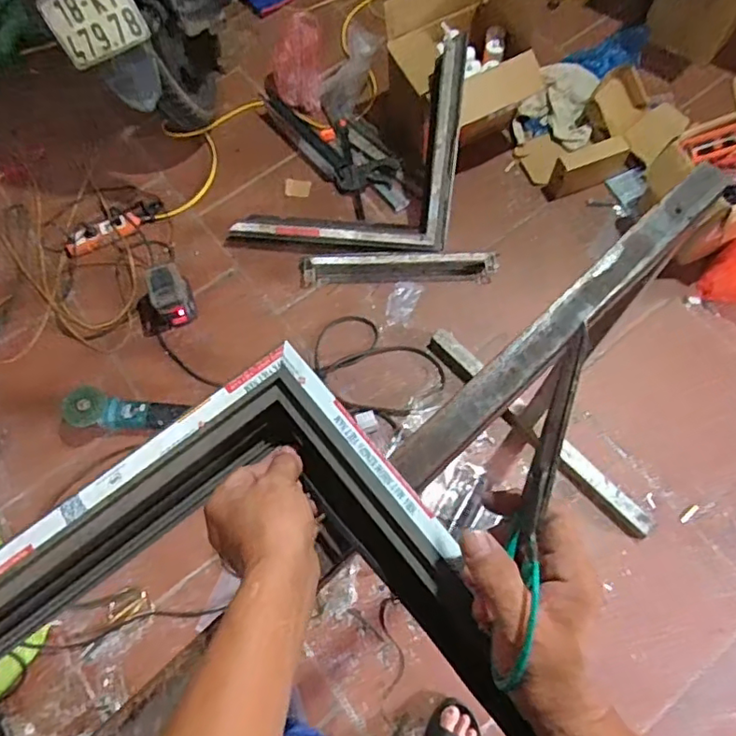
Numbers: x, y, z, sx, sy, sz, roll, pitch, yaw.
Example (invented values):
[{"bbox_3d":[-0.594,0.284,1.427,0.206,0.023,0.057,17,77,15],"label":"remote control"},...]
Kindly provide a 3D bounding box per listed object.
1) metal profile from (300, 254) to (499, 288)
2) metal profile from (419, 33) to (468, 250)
[{"bbox_3d":[0.075,-0.259,1.529,0.508,0.050,0.072,0,70,3],"label":"metal profile"},{"bbox_3d":[0.183,-0.550,1.468,0.080,0.078,0.474,6,108,5],"label":"metal profile"}]

